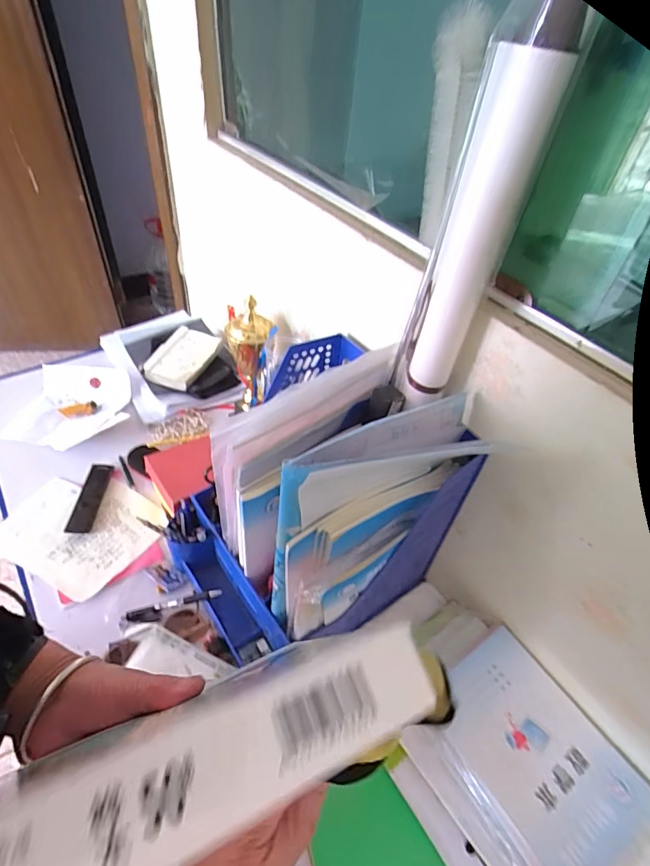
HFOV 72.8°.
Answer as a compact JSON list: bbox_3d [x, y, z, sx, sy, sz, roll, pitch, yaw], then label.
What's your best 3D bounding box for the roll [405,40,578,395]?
[{"bbox_3d":[0.132,-0.167,0.410,0.061,0.282,0.055,17,46,10],"label":"roll"}]

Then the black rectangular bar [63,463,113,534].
[{"bbox_3d":[-0.394,0.108,0.740,0.042,0.012,0.135,1,46,-6],"label":"black rectangular bar"}]

